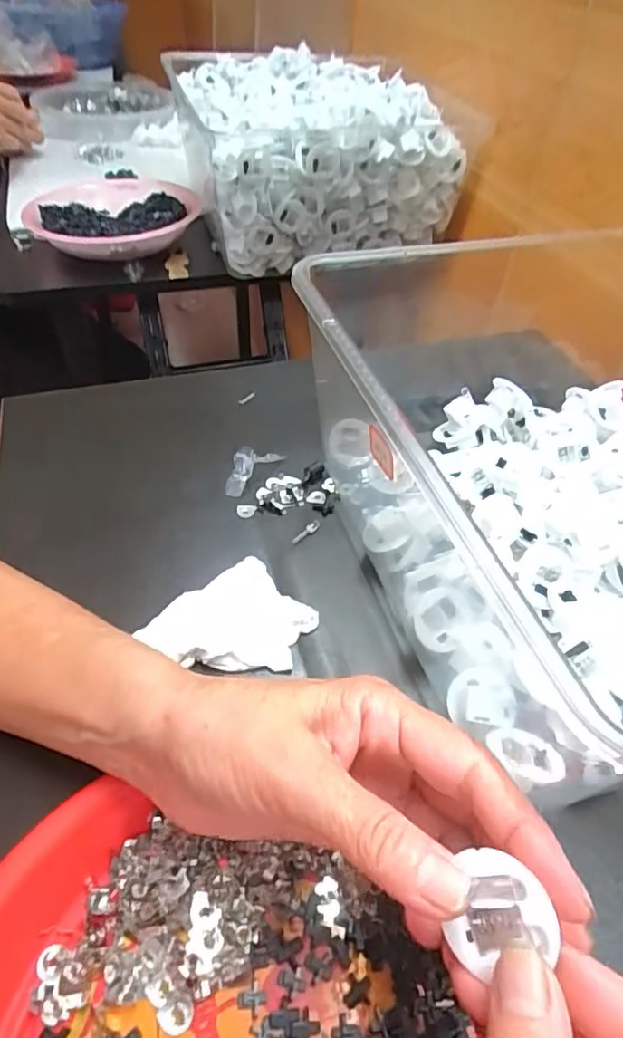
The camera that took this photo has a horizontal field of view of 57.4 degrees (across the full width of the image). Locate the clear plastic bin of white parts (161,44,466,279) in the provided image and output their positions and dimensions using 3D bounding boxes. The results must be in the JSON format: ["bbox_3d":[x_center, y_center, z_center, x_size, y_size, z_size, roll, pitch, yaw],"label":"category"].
[{"bbox_3d":[-0.004,-0.421,0.661,0.265,0.184,0.237,-15,50,-15],"label":"clear plastic bin of white parts"}]

